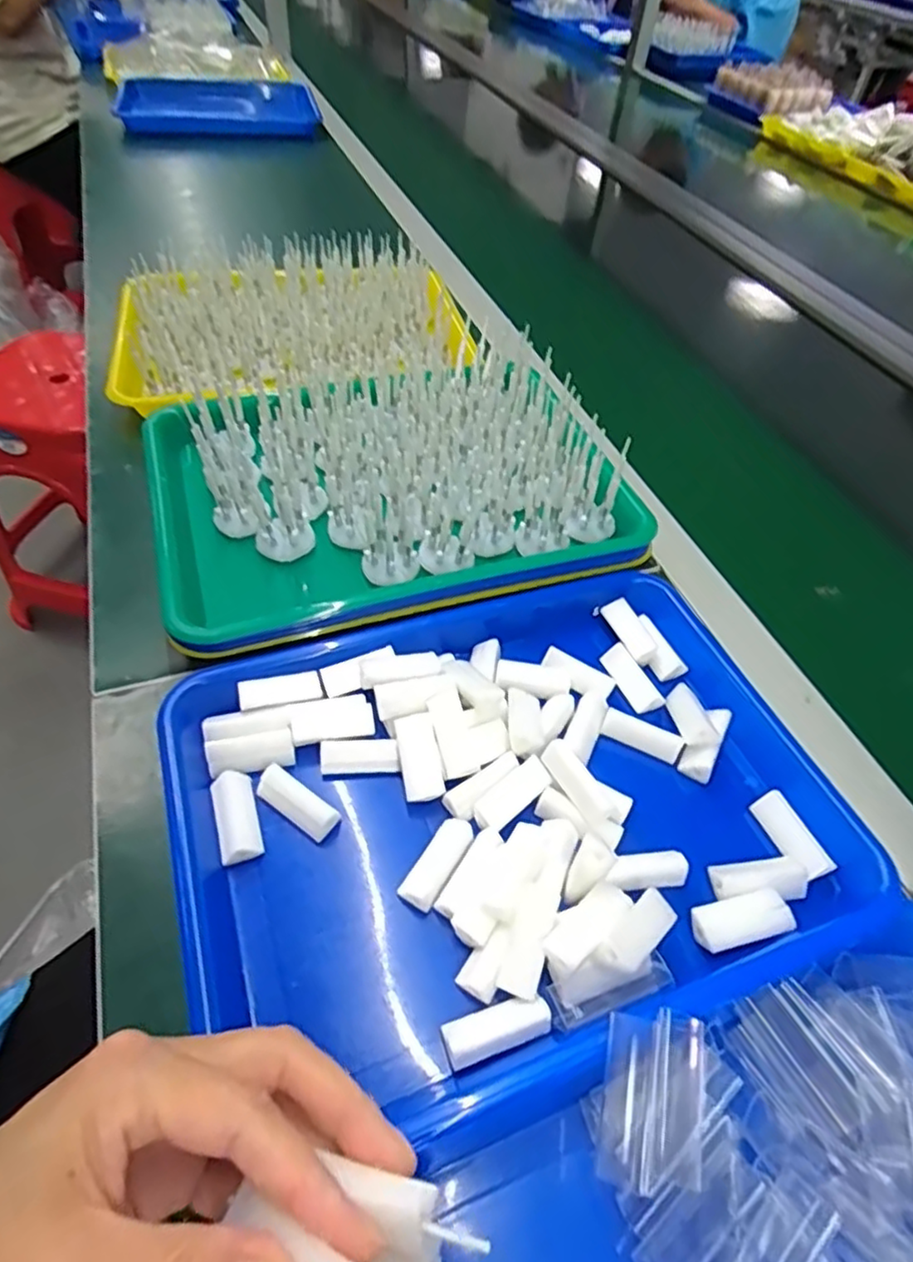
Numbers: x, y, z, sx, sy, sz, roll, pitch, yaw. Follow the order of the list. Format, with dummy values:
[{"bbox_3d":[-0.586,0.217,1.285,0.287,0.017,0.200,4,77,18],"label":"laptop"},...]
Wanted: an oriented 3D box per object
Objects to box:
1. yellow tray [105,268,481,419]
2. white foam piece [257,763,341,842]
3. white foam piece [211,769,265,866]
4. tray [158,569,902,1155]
[{"bbox_3d":[-0.164,-0.295,0.646,0.330,0.047,0.188,-14,53,-16],"label":"yellow tray"},{"bbox_3d":[-0.084,0.092,0.349,0.046,0.016,0.017,29,54,17],"label":"white foam piece"},{"bbox_3d":[-0.114,0.097,0.342,0.020,0.015,0.047,-14,53,-16],"label":"white foam piece"},{"bbox_3d":[0.030,0.084,0.350,0.335,0.033,0.243,-15,54,-17],"label":"tray"}]

